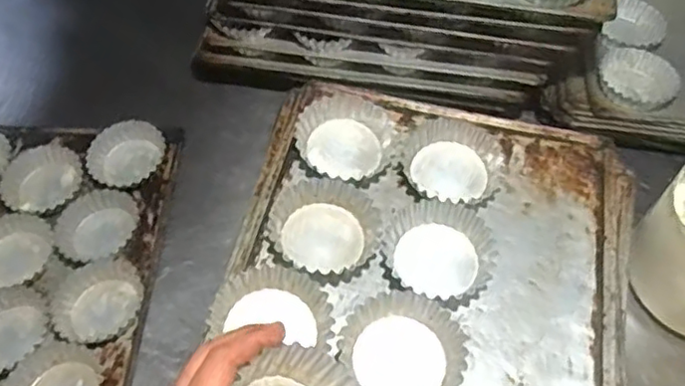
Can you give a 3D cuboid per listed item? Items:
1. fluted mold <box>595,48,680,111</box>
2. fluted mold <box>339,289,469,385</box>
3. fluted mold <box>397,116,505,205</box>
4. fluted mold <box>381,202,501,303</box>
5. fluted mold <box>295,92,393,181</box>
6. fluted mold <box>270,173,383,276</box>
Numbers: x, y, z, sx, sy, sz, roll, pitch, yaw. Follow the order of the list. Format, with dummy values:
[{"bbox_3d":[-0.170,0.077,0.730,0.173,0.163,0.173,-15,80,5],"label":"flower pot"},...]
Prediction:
[{"bbox_3d":[0.385,-0.147,0.839,0.099,0.025,0.088,18,57,12],"label":"fluted mold"},{"bbox_3d":[0.049,0.130,0.525,0.100,0.030,0.097,0,56,0],"label":"fluted mold"},{"bbox_3d":[0.107,-0.025,0.637,0.095,0.030,0.095,0,56,0],"label":"fluted mold"},{"bbox_3d":[0.089,0.049,0.589,0.086,0.027,0.098,-35,62,-21],"label":"fluted mold"},{"bbox_3d":[0.003,-0.056,0.655,0.091,0.033,0.093,0,56,0],"label":"fluted mold"},{"bbox_3d":[-0.020,0.032,0.597,0.103,0.029,0.094,0,56,0],"label":"fluted mold"}]

